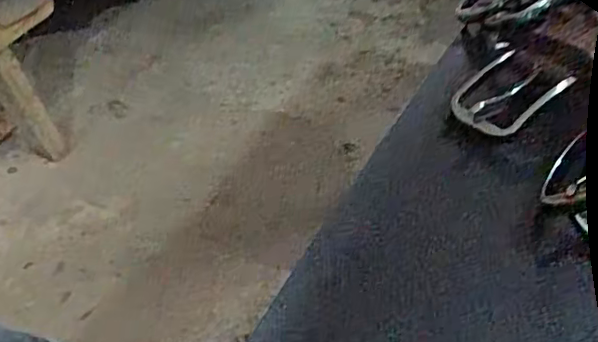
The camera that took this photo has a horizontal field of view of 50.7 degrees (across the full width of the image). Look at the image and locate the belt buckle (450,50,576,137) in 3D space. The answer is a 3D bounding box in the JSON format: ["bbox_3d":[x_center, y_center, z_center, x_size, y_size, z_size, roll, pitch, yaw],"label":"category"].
[{"bbox_3d":[0.107,-0.041,0.331,0.055,0.004,0.041,-37,51,-12],"label":"belt buckle"}]

